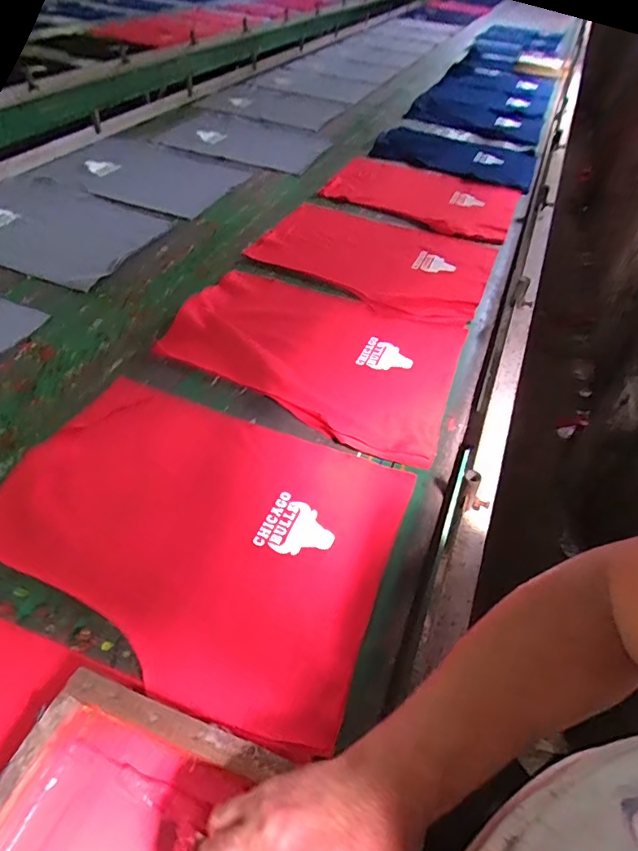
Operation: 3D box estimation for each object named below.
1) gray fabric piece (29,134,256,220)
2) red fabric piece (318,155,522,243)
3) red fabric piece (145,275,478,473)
[{"bbox_3d":[-0.464,-0.672,1.312,0.488,0.035,0.358,17,48,10],"label":"gray fabric piece"},{"bbox_3d":[0.269,-0.617,1.315,0.487,0.028,0.362,20,47,14],"label":"red fabric piece"},{"bbox_3d":[-0.006,-0.131,0.832,0.464,0.023,0.342,18,48,11],"label":"red fabric piece"}]

